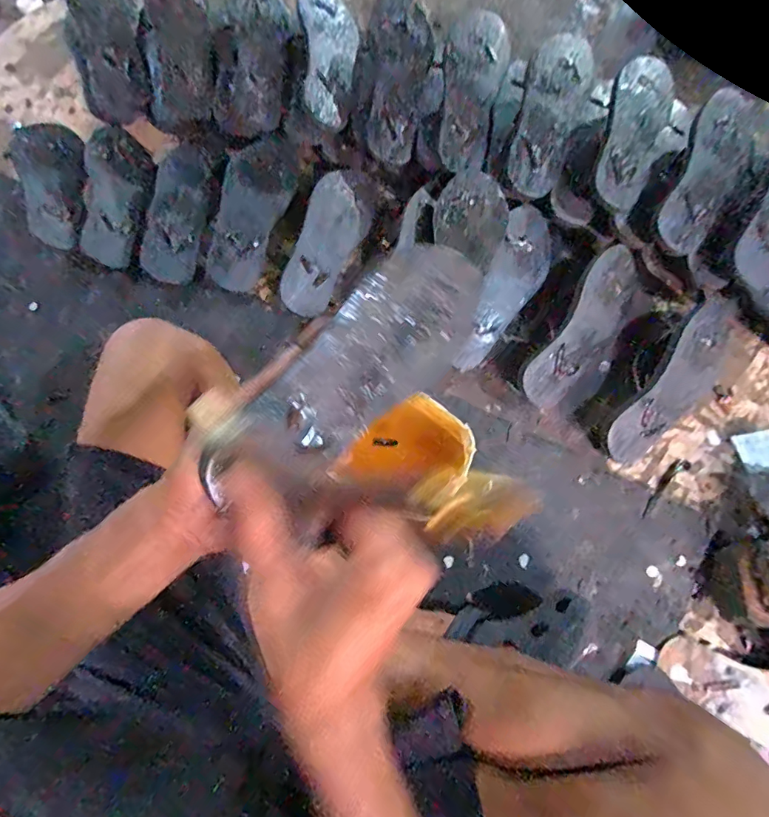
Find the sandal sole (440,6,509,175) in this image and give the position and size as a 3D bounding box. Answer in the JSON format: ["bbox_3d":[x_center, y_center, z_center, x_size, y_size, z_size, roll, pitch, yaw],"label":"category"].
[{"bbox_3d":[0.122,-0.442,0.657,0.081,0.022,0.227,10,87,3],"label":"sandal sole"}]

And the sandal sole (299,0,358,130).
[{"bbox_3d":[-0.079,-0.512,0.673,0.083,0.016,0.228,2,80,-25],"label":"sandal sole"}]

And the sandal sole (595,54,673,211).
[{"bbox_3d":[0.328,-0.367,0.611,0.084,0.018,0.217,22,84,-13],"label":"sandal sole"}]

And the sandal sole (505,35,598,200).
[{"bbox_3d":[0.226,-0.408,0.639,0.090,0.017,0.238,18,88,-9],"label":"sandal sole"}]

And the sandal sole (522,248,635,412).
[{"bbox_3d":[0.254,-0.103,0.594,0.086,0.020,0.231,32,83,-23],"label":"sandal sole"}]

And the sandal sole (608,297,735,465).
[{"bbox_3d":[0.365,-0.035,0.578,0.256,0.022,0.093,-48,113,-8],"label":"sandal sole"}]

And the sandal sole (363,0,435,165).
[{"bbox_3d":[0.019,-0.472,0.664,0.089,0.018,0.231,4,94,2],"label":"sandal sole"}]

